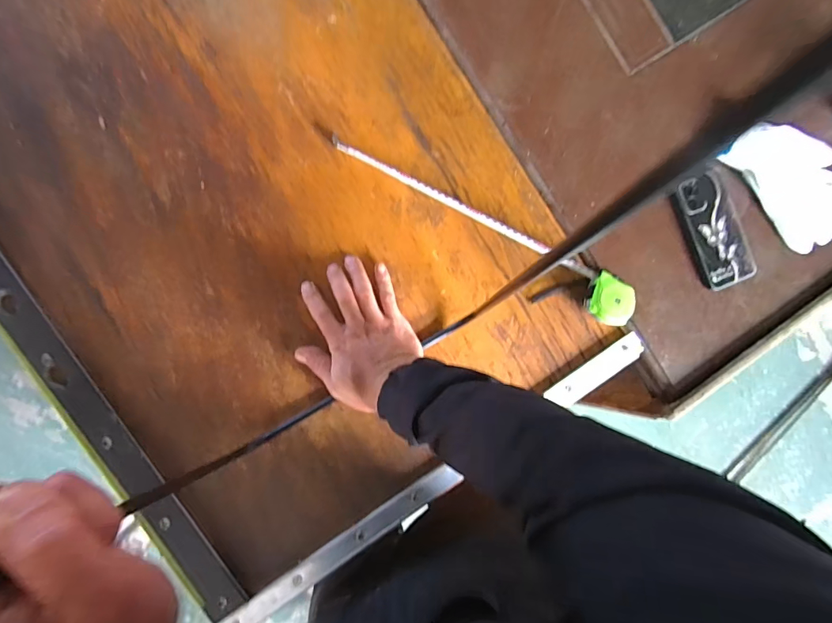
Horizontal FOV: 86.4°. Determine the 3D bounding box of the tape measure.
[{"bbox_3d":[0.096,-0.114,0.562,0.423,0.039,0.056,33,86,-5],"label":"tape measure"}]

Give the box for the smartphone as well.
[{"bbox_3d":[0.407,-0.111,0.605,0.079,0.014,0.155,-25,92,-6],"label":"smartphone"}]

